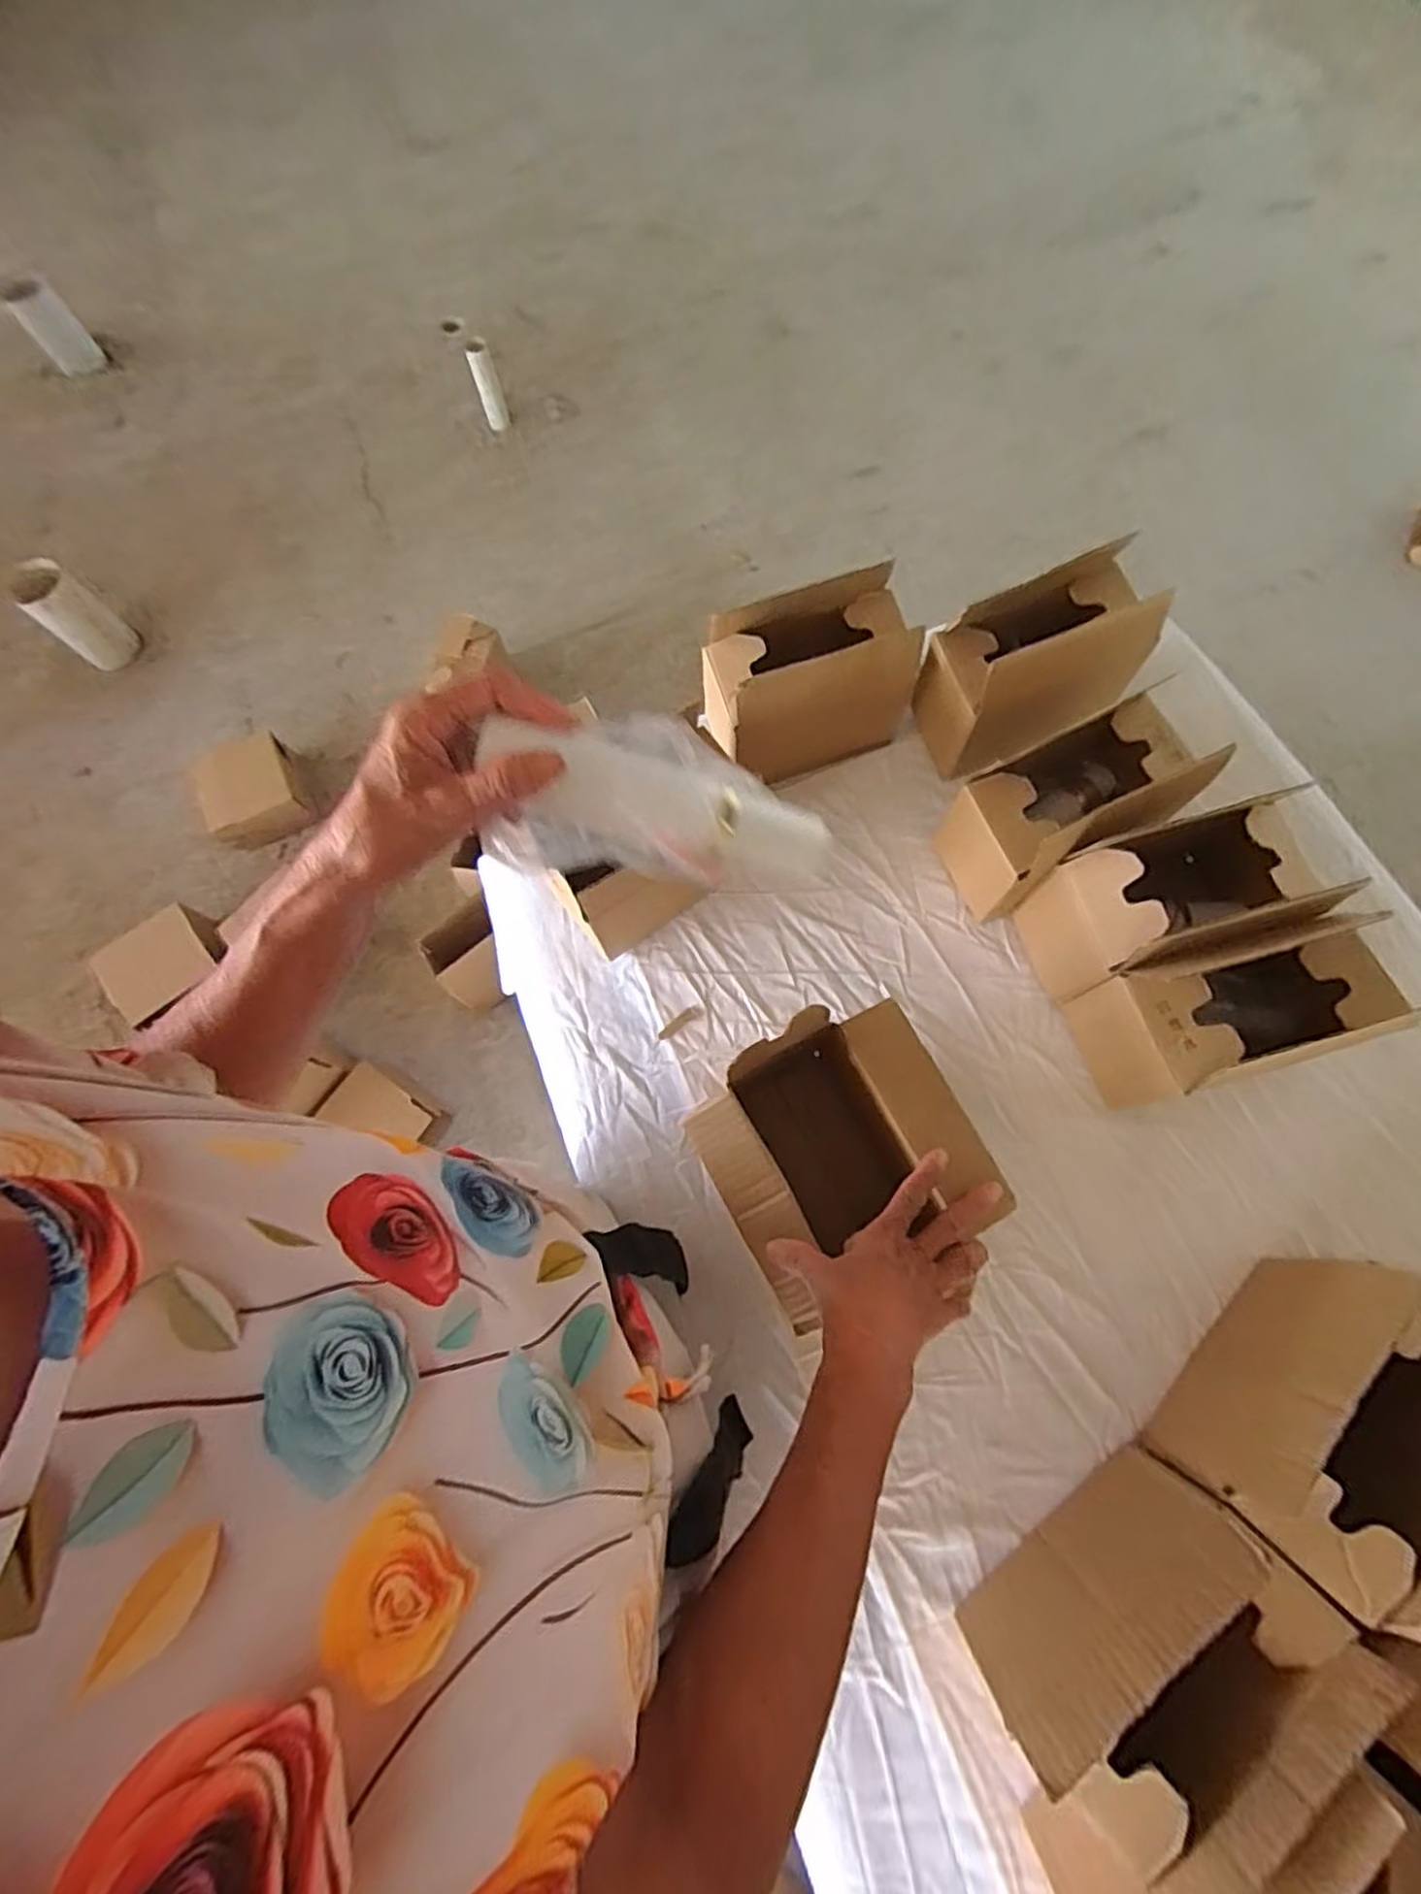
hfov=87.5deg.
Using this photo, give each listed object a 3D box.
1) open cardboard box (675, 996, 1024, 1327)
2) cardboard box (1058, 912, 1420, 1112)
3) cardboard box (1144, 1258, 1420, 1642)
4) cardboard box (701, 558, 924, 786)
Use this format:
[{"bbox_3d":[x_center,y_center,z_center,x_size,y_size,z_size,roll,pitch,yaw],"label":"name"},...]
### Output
[{"bbox_3d":[0.093,0.156,0.581,0.180,0.160,0.176,-31,78,-7],"label":"open cardboard box"},{"bbox_3d":[0.399,0.051,0.566,0.162,0.154,0.098,-15,71,-3],"label":"cardboard box"},{"bbox_3d":[0.407,0.312,0.495,0.100,0.165,0.179,39,78,15],"label":"cardboard box"},{"bbox_3d":[0.094,-0.245,0.686,0.183,0.146,0.095,-20,71,-3],"label":"cardboard box"}]

